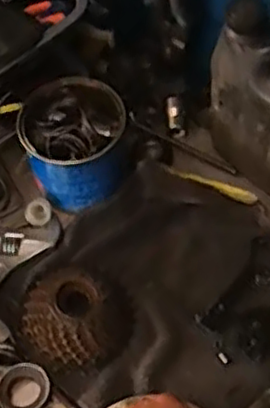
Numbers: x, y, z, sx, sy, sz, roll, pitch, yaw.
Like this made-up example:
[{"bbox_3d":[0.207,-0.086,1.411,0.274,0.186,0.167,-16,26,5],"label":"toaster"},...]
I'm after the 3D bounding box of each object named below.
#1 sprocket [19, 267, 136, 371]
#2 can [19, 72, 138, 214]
[{"bbox_3d":[-0.052,0.099,0.614,0.097,0.033,0.089,-2,56,3],"label":"sprocket"},{"bbox_3d":[-0.055,-0.058,0.679,0.102,0.097,0.096,-9,56,-2],"label":"can"}]

